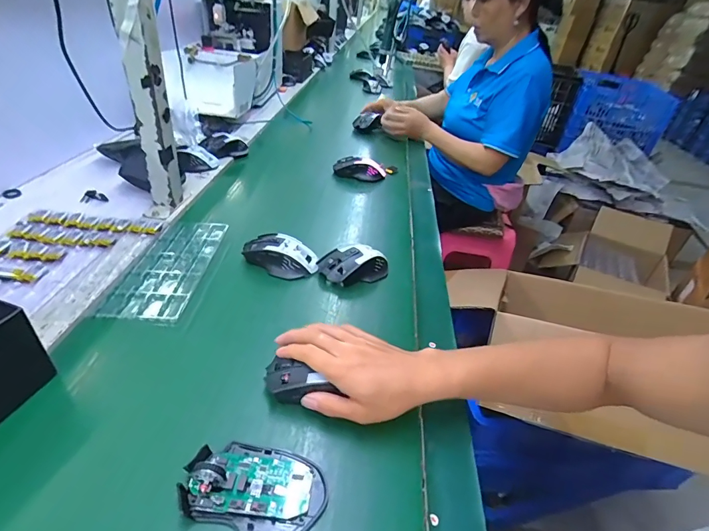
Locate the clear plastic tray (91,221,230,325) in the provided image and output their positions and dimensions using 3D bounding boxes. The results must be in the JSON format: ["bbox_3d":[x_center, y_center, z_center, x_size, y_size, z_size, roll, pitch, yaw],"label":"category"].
[{"bbox_3d":[-0.257,0.000,0.546,0.096,0.013,0.219,6,35,-3],"label":"clear plastic tray"}]

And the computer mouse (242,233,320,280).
[{"bbox_3d":[-0.110,-0.017,0.580,0.110,0.032,0.060,14,36,8],"label":"computer mouse"}]

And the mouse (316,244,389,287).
[{"bbox_3d":[0.002,-0.004,0.583,0.105,0.040,0.057,-9,39,-22],"label":"mouse"}]

